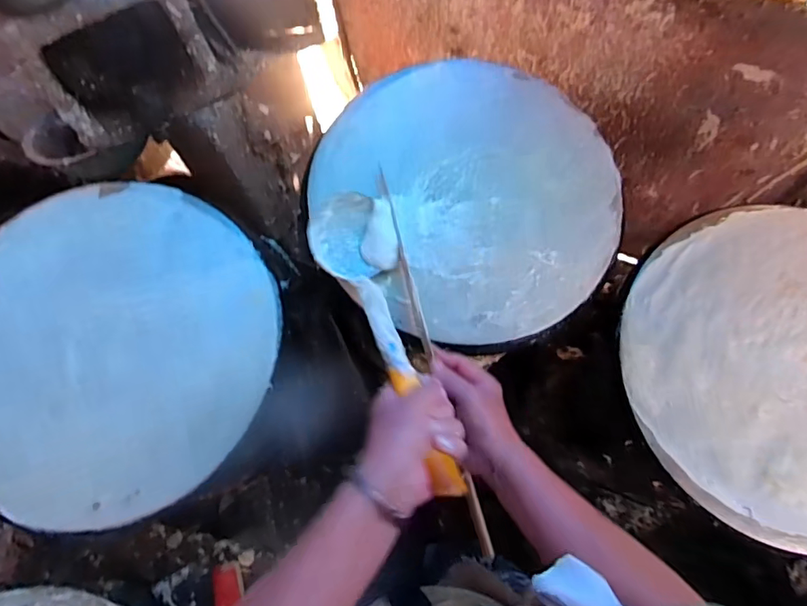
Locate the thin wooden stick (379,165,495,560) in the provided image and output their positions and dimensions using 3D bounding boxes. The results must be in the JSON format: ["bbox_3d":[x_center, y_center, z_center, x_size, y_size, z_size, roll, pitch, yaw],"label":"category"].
[{"bbox_3d":[0.026,0.042,0.544,0.012,0.024,0.427,-14,72,-4],"label":"thin wooden stick"}]

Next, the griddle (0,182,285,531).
[{"bbox_3d":[-0.327,0.041,0.556,0.359,0.026,0.357,0,74,0],"label":"griddle"}]

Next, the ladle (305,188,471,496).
[{"bbox_3d":[-0.016,0.022,0.494,0.090,0.066,0.334,-18,52,-5],"label":"ladle"}]

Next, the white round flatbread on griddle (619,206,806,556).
[{"bbox_3d":[0.429,0.068,0.556,0.359,0.024,0.359,14,74,4],"label":"white round flatbread on griddle"}]

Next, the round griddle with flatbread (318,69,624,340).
[{"bbox_3d":[0.080,-0.131,0.612,0.352,0.038,0.346,0,74,0],"label":"round griddle with flatbread"}]

